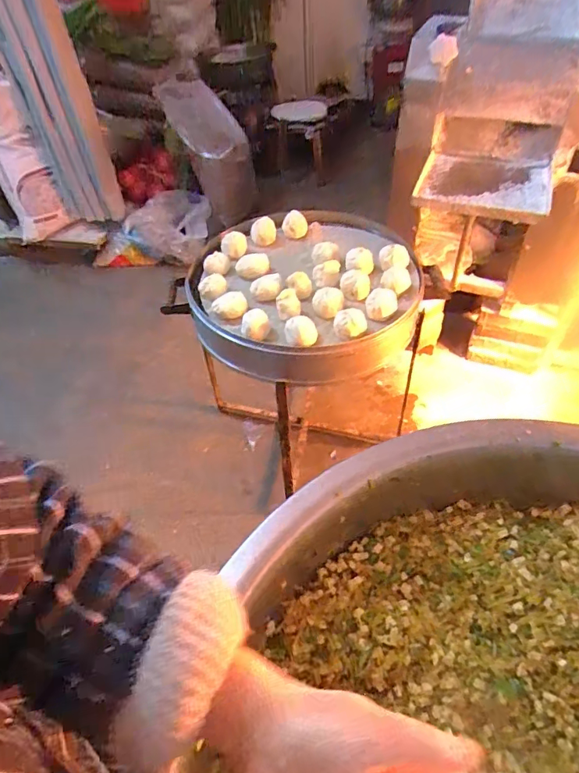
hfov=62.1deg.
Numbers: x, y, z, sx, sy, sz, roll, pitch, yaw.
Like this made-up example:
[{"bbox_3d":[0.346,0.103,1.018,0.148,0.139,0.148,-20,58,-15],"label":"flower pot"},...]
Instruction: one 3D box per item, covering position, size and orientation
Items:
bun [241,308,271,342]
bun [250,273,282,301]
[{"bbox_3d":[-0.073,-0.128,1.012,0.060,0.048,0.055,-5,48,-2],"label":"bun"},{"bbox_3d":[-0.055,-0.231,1.135,0.072,0.042,0.072,-5,48,-2],"label":"bun"}]

